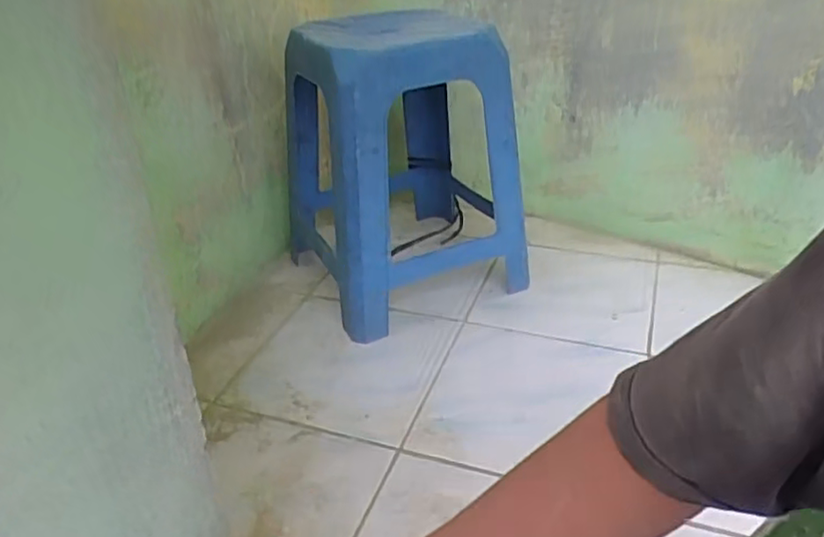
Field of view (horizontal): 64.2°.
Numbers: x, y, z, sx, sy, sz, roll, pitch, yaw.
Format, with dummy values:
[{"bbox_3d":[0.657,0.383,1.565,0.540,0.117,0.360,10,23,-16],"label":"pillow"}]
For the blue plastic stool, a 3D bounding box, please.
[{"bbox_3d":[-0.024,-0.207,1.195,0.375,0.450,0.398,-17,33,-24],"label":"blue plastic stool"}]

